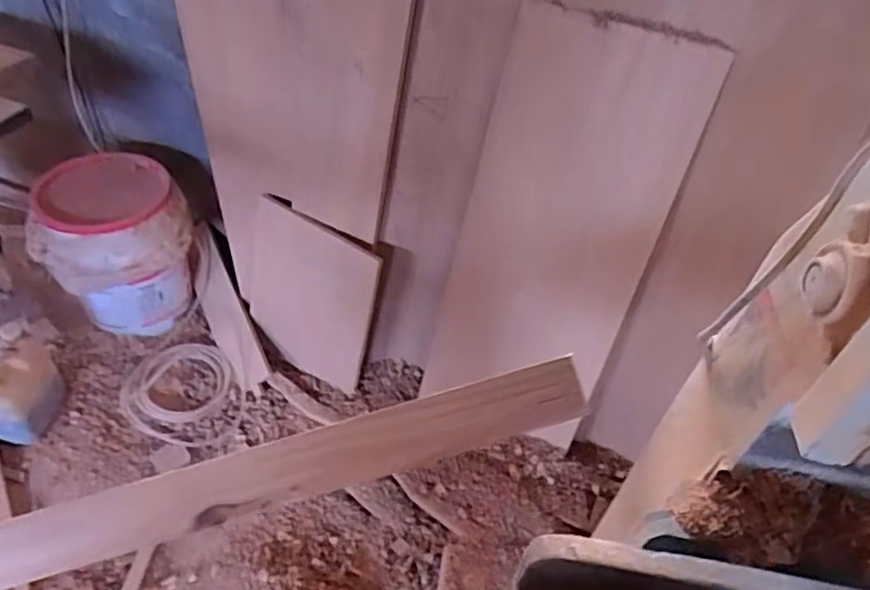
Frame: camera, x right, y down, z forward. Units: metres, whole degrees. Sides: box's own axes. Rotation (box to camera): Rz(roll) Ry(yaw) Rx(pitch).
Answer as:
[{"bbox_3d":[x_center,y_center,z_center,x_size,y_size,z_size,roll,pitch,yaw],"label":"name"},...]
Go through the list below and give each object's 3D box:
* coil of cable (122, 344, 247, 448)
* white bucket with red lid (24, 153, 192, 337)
[{"bbox_3d":[-0.609,0.230,1.580,0.302,0.037,0.274,12,44,3],"label":"coil of cable"},{"bbox_3d":[-0.821,-0.129,1.667,0.340,0.344,0.353,5,44,-5],"label":"white bucket with red lid"}]

